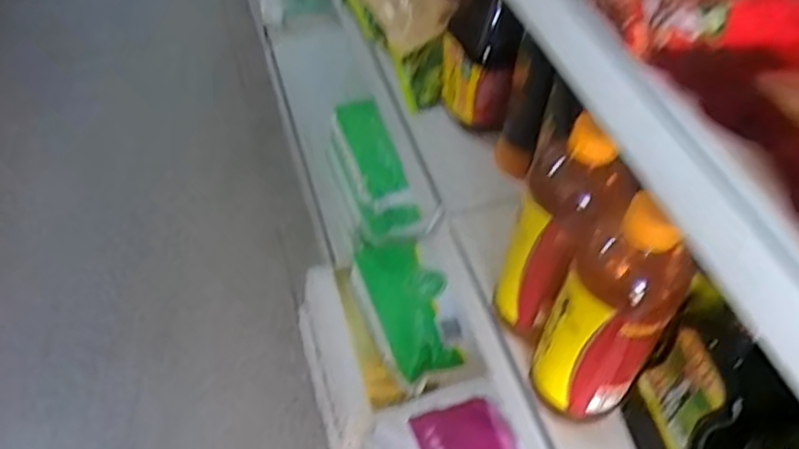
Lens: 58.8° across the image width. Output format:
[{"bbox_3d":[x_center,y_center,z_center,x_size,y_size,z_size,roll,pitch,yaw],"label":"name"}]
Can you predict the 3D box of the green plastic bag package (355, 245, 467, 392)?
[{"bbox_3d":[0.009,0.094,0.853,0.092,0.029,0.192,-11,50,-14],"label":"green plastic bag package"}]

